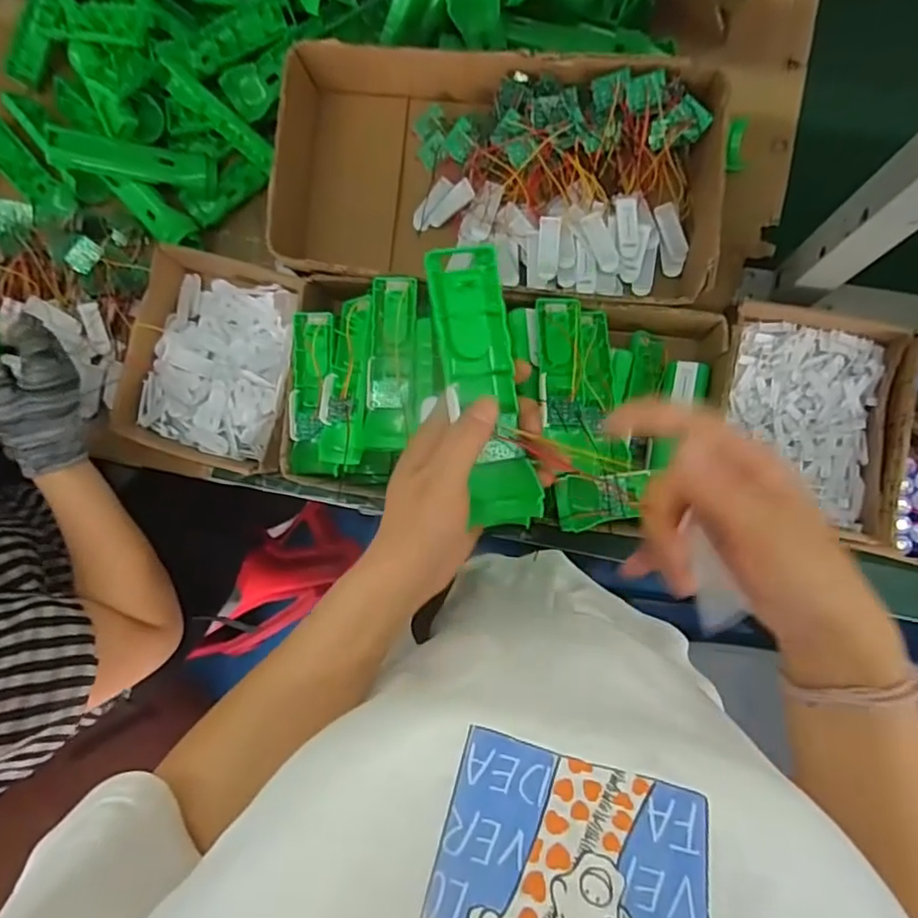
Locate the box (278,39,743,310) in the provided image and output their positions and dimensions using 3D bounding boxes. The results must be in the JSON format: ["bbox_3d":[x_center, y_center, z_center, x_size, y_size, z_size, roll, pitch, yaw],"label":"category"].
[{"bbox_3d":[0.033,-0.279,0.608,0.441,0.087,0.231,12,86,6],"label":"box"}]

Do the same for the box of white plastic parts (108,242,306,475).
[{"bbox_3d":[-0.266,-0.109,0.664,0.190,0.069,0.230,17,87,7],"label":"box of white plastic parts"}]

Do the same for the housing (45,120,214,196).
[{"bbox_3d":[-0.358,-0.329,0.664,0.164,0.022,0.040,2,85,-23],"label":"housing"}]

